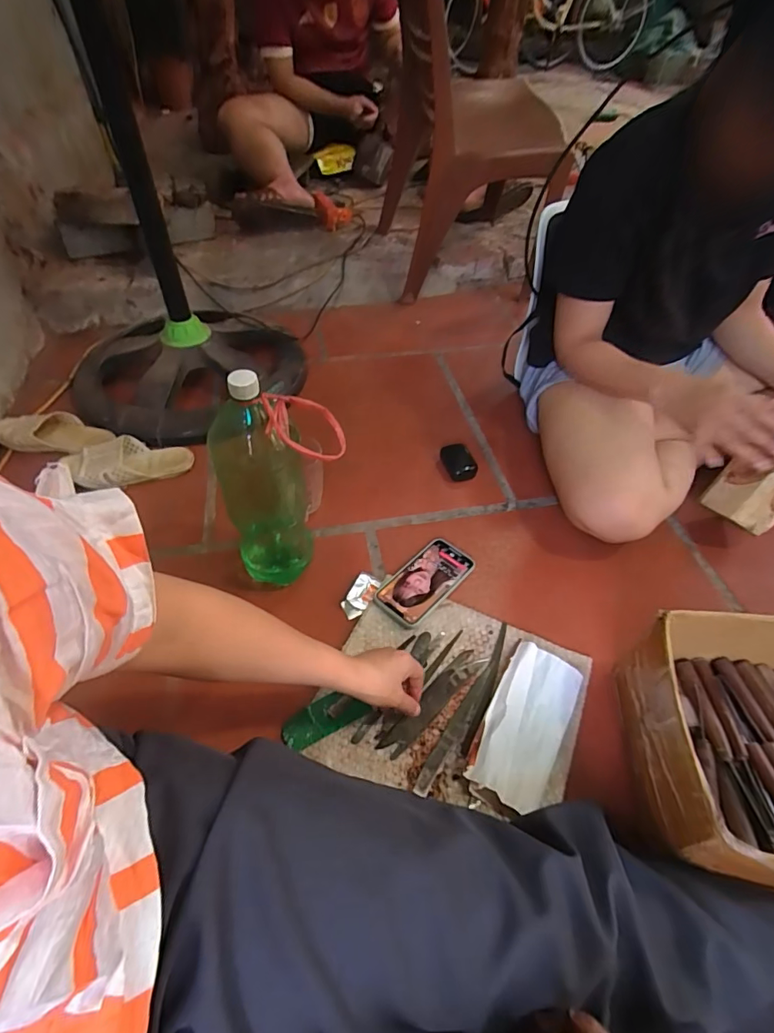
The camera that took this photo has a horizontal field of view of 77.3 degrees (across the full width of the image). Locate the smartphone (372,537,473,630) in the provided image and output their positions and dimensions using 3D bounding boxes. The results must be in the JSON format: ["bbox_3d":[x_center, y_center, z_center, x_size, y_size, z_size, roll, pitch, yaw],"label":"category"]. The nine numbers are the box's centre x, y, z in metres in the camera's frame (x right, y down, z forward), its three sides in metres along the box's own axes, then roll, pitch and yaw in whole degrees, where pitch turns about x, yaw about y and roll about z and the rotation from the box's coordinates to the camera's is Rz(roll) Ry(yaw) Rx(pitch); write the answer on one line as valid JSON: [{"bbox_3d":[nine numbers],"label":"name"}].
[{"bbox_3d":[0.057,0.097,0.732,0.082,0.014,0.158,36,57,25],"label":"smartphone"}]

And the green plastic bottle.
[{"bbox_3d":[-0.156,-0.027,0.608,0.091,0.332,0.100,-17,52,-15],"label":"green plastic bottle"}]

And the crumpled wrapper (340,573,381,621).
[{"bbox_3d":[-0.038,0.113,0.704,0.035,0.011,0.075,23,53,17],"label":"crumpled wrapper"}]

